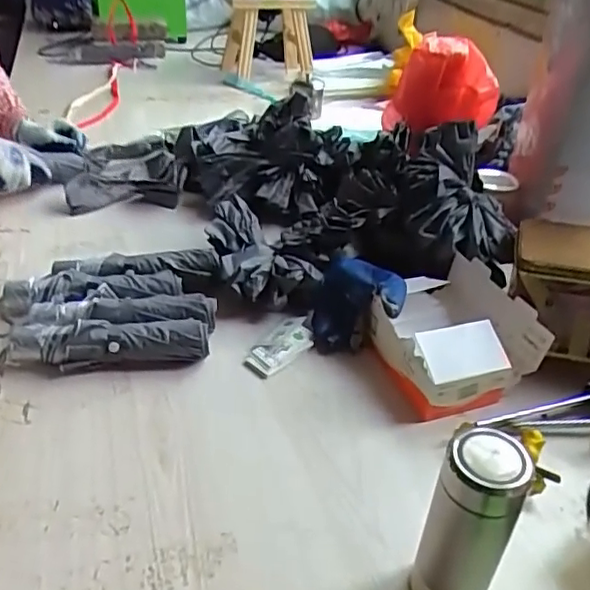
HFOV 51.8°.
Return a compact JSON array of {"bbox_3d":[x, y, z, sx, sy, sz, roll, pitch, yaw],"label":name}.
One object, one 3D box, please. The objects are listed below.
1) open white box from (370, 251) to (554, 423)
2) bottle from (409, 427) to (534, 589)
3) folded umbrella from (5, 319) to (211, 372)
[{"bbox_3d":[0.192,0.047,0.776,0.168,0.087,0.196,-11,38,-18],"label":"open white box"},{"bbox_3d":[0.139,0.193,0.493,0.059,0.187,0.058,20,39,23],"label":"bottle"},{"bbox_3d":[-0.234,0.068,0.774,0.244,0.060,0.064,3,35,0],"label":"folded umbrella"}]

